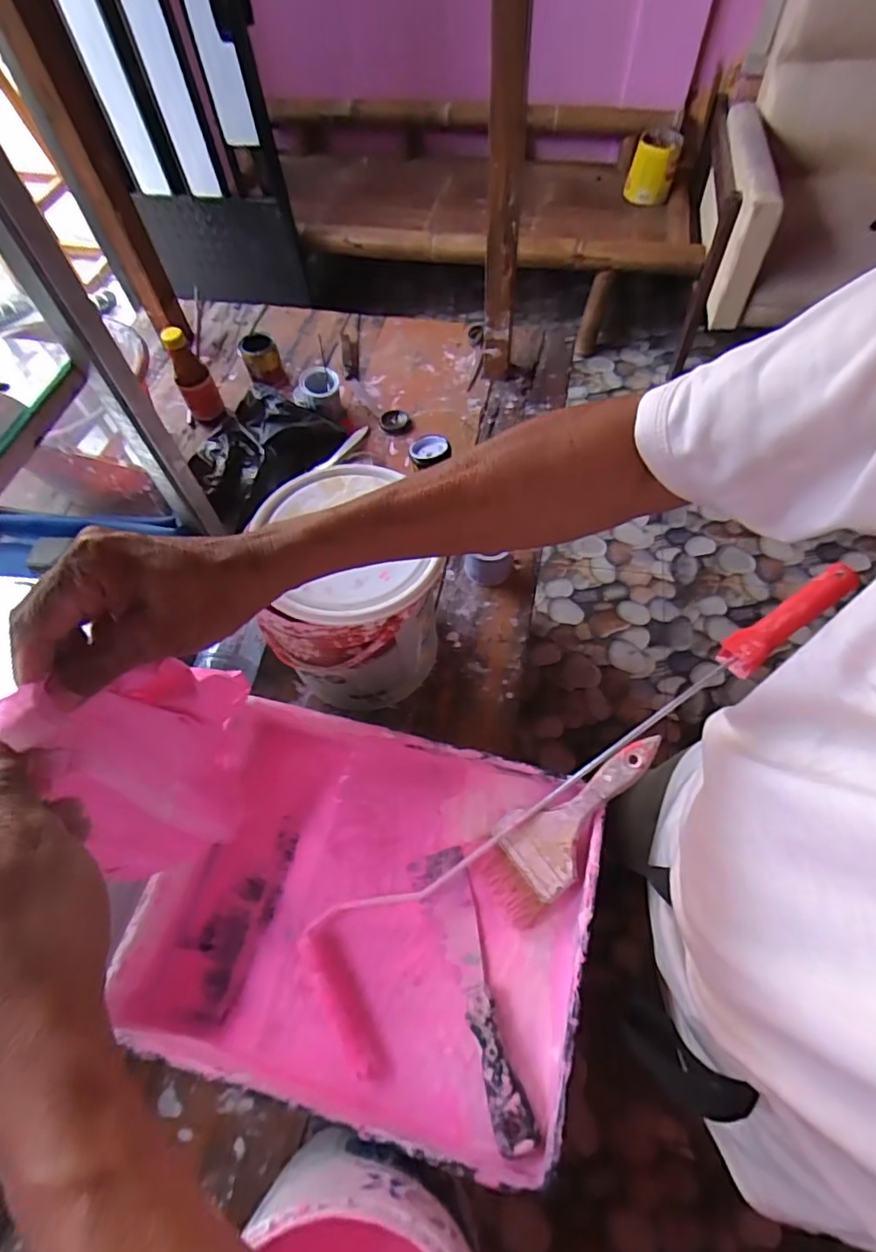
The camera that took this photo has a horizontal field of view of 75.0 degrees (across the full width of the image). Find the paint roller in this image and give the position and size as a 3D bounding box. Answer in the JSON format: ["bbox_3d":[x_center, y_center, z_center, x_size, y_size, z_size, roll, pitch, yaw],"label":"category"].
[{"bbox_3d":[0.130,0.120,0.487,0.563,0.103,0.104,-35,65,-15],"label":"paint roller"}]

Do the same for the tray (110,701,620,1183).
[{"bbox_3d":[-0.067,0.238,0.496,0.364,0.082,0.280,13,63,10],"label":"tray"}]

